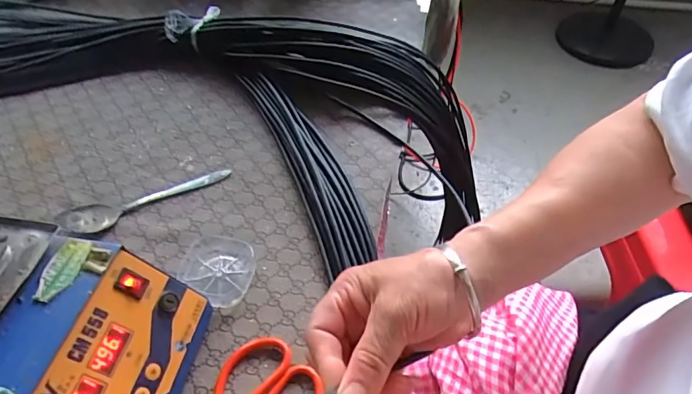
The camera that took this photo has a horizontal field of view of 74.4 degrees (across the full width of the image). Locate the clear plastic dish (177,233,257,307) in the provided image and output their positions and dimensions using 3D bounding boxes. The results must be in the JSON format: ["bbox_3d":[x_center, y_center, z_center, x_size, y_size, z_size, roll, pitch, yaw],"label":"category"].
[{"bbox_3d":[-0.113,0.062,0.395,0.064,0.006,0.064,2,50,-2],"label":"clear plastic dish"}]

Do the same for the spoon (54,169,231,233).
[{"bbox_3d":[-0.190,0.001,0.440,0.157,0.011,0.033,-19,54,-18],"label":"spoon"}]

